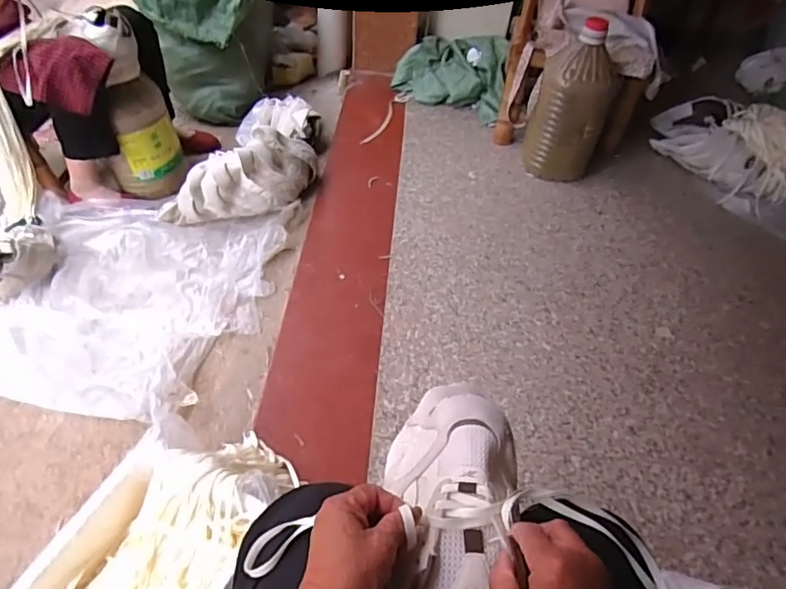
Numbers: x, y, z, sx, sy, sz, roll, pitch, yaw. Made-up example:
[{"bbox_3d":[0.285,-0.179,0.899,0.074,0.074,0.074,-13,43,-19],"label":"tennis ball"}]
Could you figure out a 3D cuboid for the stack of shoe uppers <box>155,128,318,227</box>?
[{"bbox_3d":[-0.394,-0.302,1.369,0.406,0.176,0.133,-8,50,-11],"label":"stack of shoe uppers"}]

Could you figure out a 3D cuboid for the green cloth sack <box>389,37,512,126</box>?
[{"bbox_3d":[0.190,-0.747,1.818,0.377,0.137,0.317,13,48,6],"label":"green cloth sack"}]

